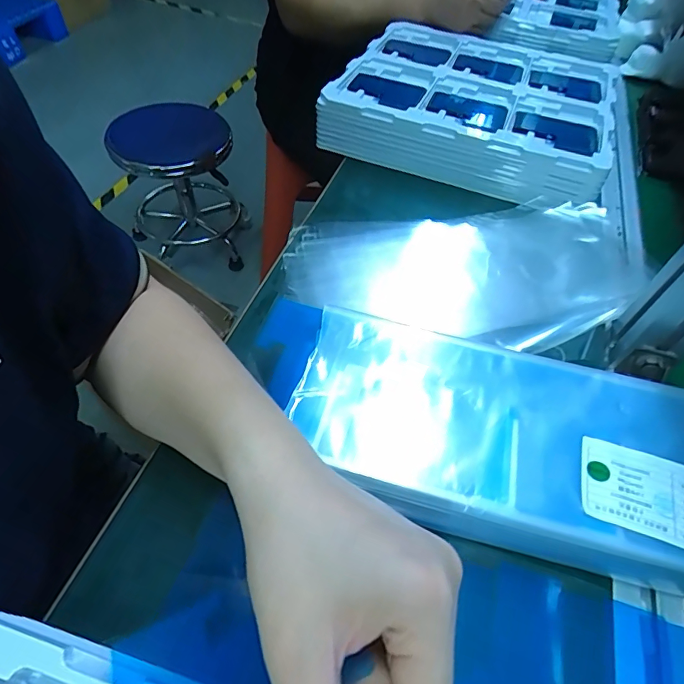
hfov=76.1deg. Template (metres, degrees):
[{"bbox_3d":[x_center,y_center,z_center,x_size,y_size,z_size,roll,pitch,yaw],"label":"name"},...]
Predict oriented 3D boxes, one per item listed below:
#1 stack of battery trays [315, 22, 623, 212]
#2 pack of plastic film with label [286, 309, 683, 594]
[{"bbox_3d":[0.171,-0.309,0.566,0.328,0.062,0.286,21,55,10],"label":"stack of battery trays"},{"bbox_3d":[0.114,0.065,0.290,0.293,0.048,0.132,14,54,5],"label":"pack of plastic film with label"}]

